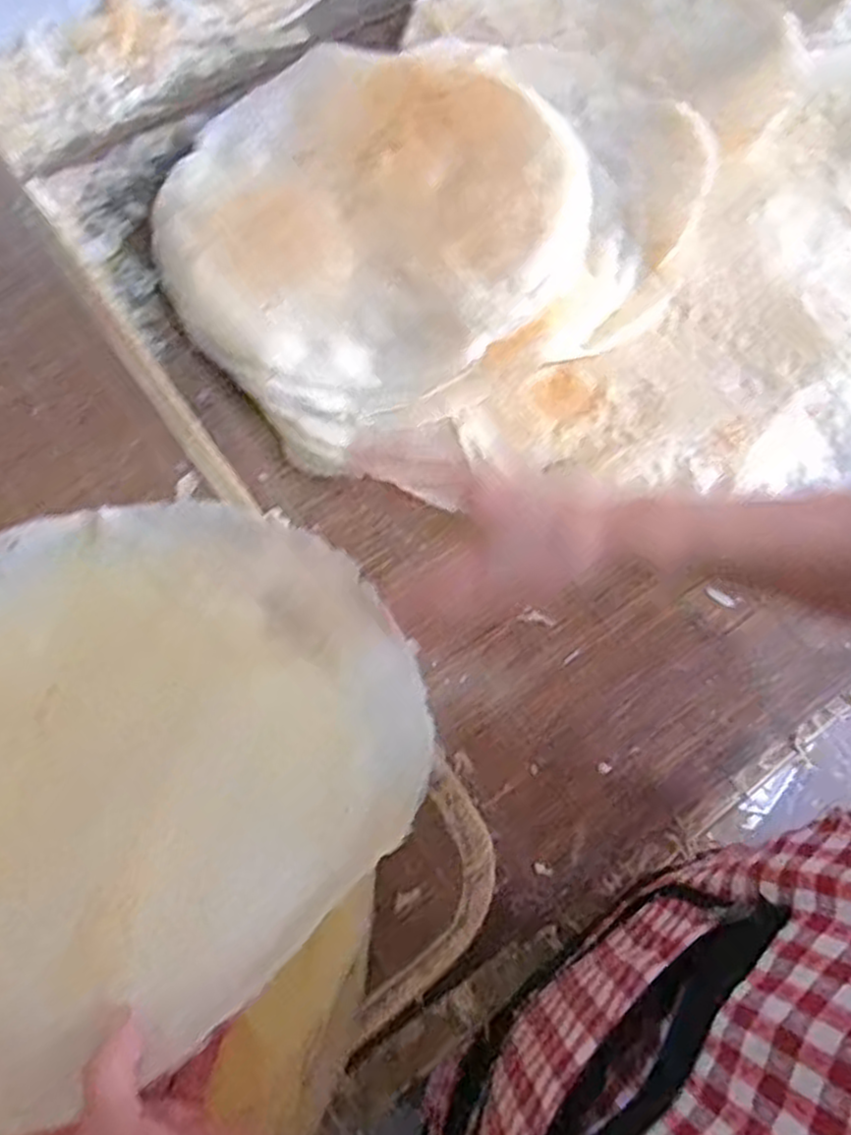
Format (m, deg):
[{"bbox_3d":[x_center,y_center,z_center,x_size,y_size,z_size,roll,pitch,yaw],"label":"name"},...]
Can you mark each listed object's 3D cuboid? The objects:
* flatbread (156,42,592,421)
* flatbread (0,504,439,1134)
[{"bbox_3d":[-0.045,-0.300,0.629,0.350,0.047,0.345,-1,69,2],"label":"flatbread"},{"bbox_3d":[-0.182,0.090,0.429,0.335,0.039,0.334,-31,56,-26],"label":"flatbread"}]

